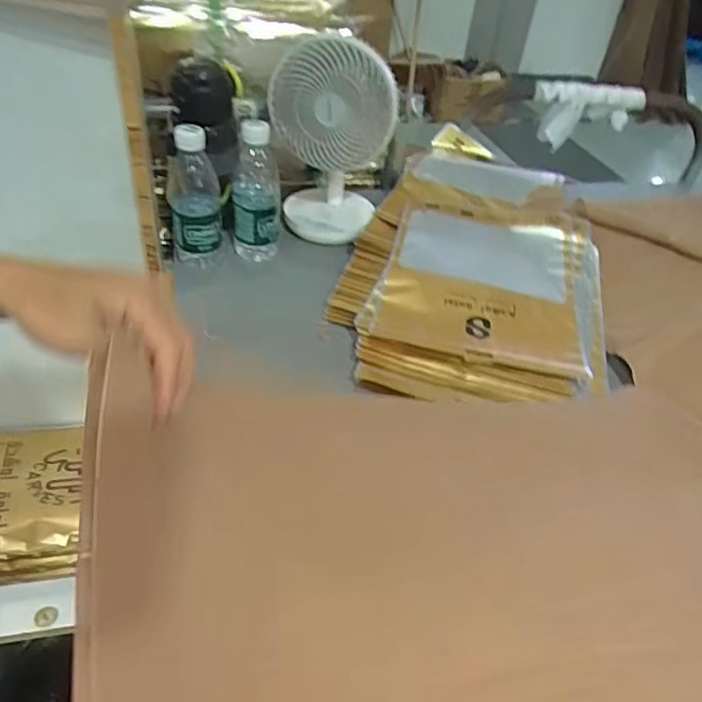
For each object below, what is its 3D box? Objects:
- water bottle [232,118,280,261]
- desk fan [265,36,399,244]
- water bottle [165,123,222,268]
[{"bbox_3d":[-0.123,-0.206,0.757,0.060,0.173,0.069,0,42,-7],"label":"water bottle"},{"bbox_3d":[-0.027,-0.288,0.784,0.166,0.228,0.161,3,41,-3],"label":"desk fan"},{"bbox_3d":[-0.195,-0.195,0.729,0.062,0.173,0.070,-7,43,-14],"label":"water bottle"}]

